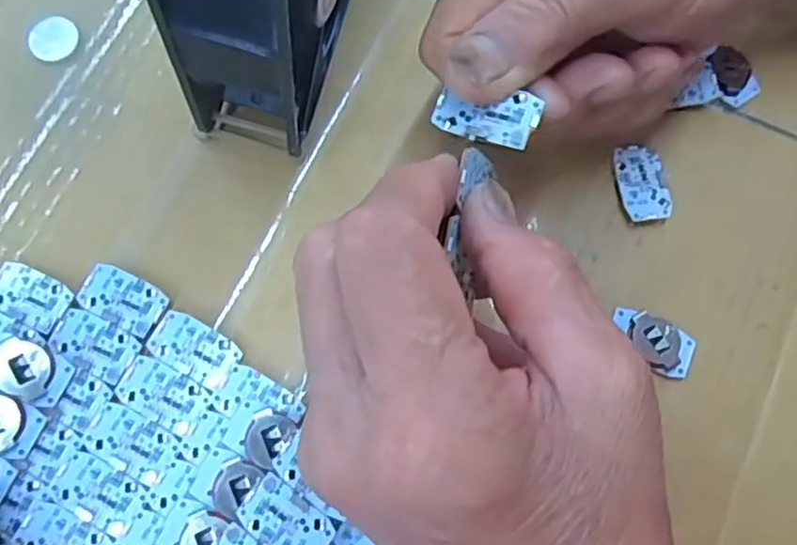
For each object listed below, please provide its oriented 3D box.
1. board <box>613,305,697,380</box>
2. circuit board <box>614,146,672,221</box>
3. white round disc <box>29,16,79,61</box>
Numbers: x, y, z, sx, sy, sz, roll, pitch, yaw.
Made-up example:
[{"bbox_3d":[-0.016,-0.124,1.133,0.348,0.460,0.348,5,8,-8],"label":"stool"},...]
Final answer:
[{"bbox_3d":[0.091,0.025,0.233,0.029,0.005,0.018,22,75,4],"label":"board"},{"bbox_3d":[0.091,-0.033,0.250,0.017,0.005,0.029,-9,75,-4],"label":"circuit board"},{"bbox_3d":[-0.136,-0.092,0.260,0.019,0.005,0.017,-30,77,-10],"label":"white round disc"}]

